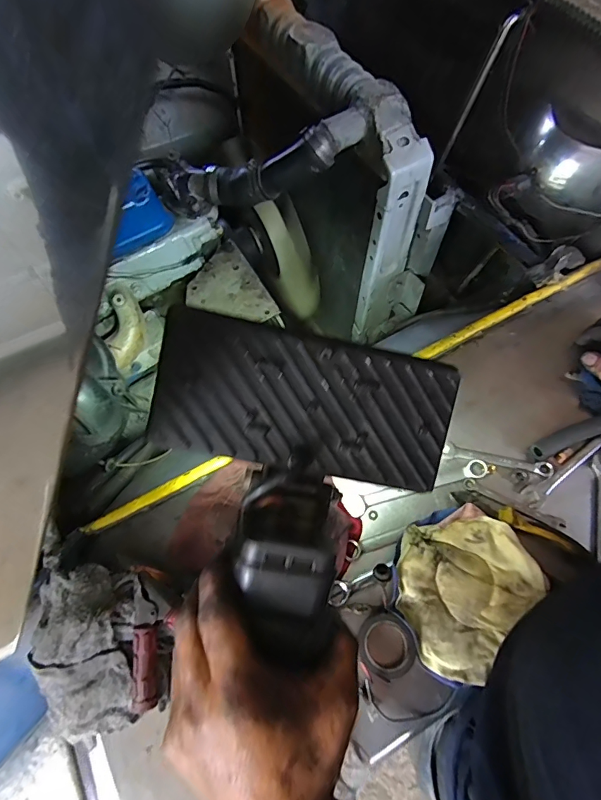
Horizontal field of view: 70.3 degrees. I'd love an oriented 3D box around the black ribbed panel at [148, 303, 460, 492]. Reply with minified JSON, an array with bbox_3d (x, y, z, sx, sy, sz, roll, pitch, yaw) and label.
[{"bbox_3d":[0.006,0.002,0.300,0.204,0.007,0.094,11,96,-8],"label":"black ribbed panel"}]

